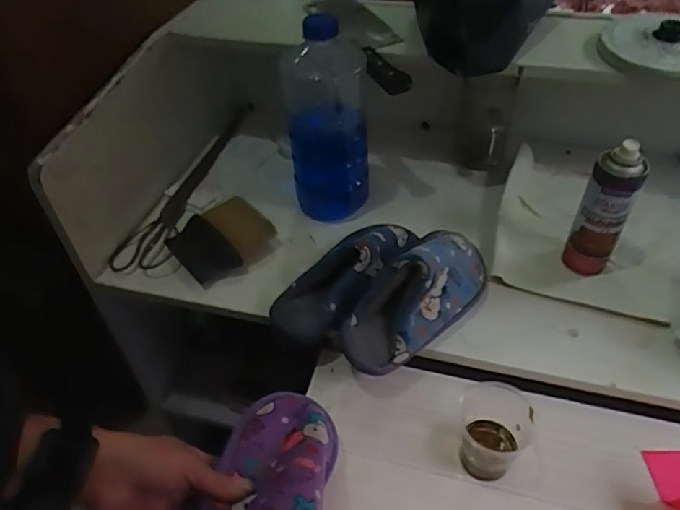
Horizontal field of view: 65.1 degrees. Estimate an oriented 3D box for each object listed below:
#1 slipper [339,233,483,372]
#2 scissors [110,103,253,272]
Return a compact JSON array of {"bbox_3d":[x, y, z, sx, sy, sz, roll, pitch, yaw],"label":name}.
[{"bbox_3d":[0.087,0.040,0.572,0.186,0.101,0.069,-36,54,-28],"label":"slipper"},{"bbox_3d":[-0.225,-0.120,0.810,0.078,0.015,0.384,7,47,11],"label":"scissors"}]

